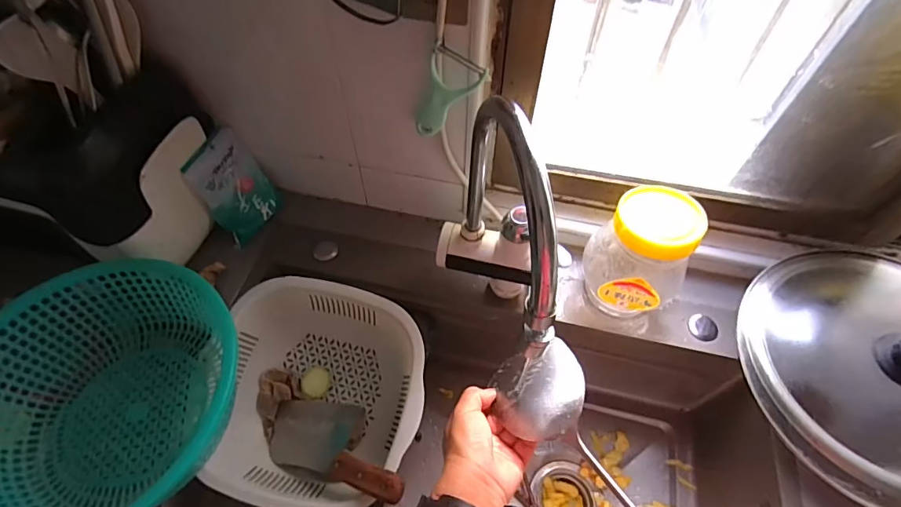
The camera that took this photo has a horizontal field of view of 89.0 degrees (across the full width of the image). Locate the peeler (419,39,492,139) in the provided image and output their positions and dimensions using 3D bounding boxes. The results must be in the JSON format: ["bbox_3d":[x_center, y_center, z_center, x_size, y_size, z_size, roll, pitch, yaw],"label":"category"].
[{"bbox_3d":[-0.008,-0.167,0.496,0.058,0.113,0.025,25,56,-11],"label":"peeler"}]

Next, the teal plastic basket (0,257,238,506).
[{"bbox_3d":[-0.360,0.143,0.487,0.275,0.109,0.253,1,56,-1],"label":"teal plastic basket"}]

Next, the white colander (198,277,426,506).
[{"bbox_3d":[-0.157,0.182,0.585,0.241,0.124,0.258,-1,56,-2],"label":"white colander"}]

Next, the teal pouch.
[{"bbox_3d":[-0.301,-0.095,0.643,0.029,0.143,0.100,12,51,25],"label":"teal pouch"}]

